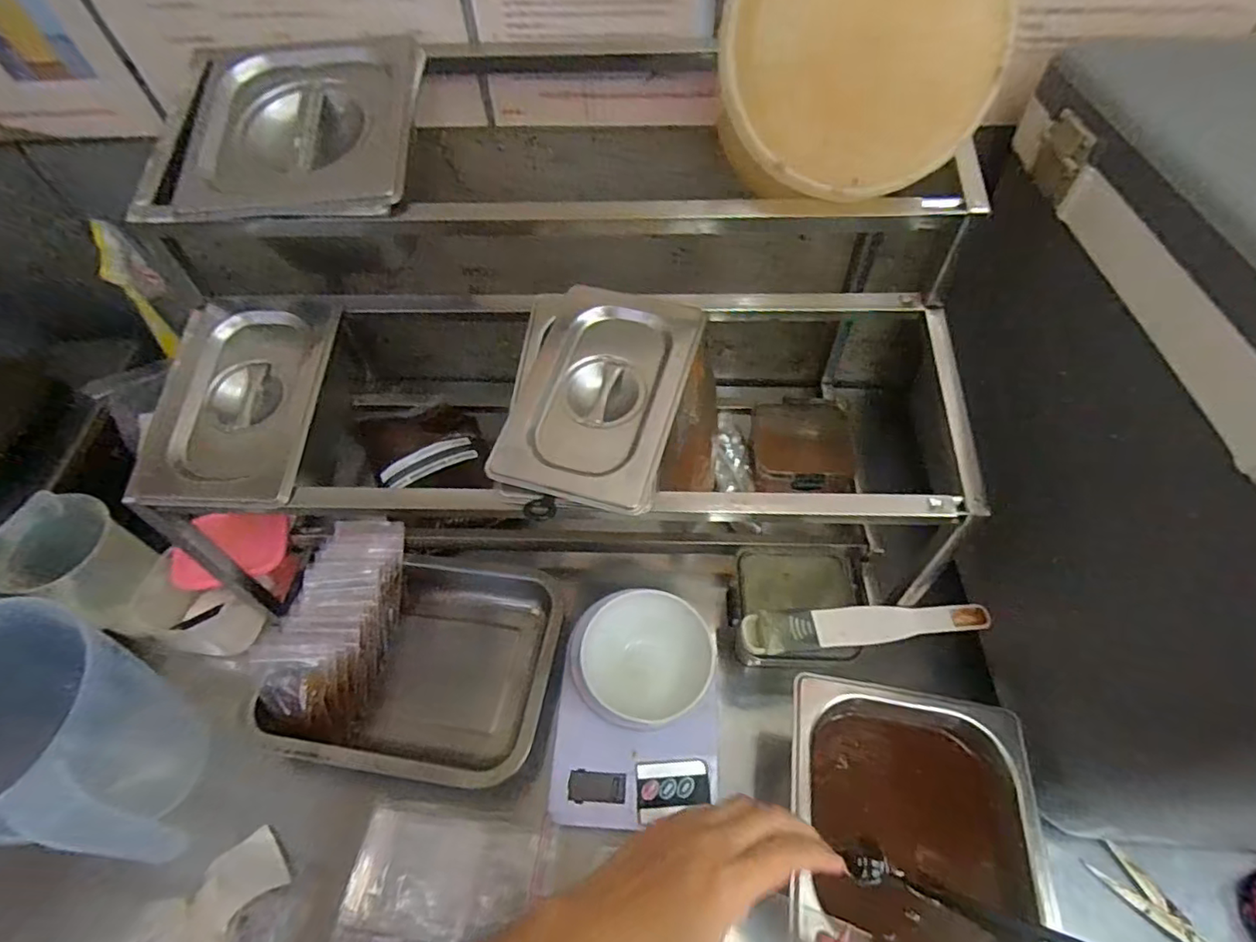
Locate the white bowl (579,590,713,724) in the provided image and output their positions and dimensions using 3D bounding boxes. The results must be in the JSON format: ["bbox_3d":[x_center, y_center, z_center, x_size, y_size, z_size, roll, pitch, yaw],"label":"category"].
[{"bbox_3d":[0.023,0.164,0.512,0.106,0.053,0.099,9,55,9],"label":"white bowl"}]

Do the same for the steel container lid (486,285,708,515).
[{"bbox_3d":[-0.017,-0.065,0.429,0.114,0.022,0.185,14,66,10],"label":"steel container lid"}]

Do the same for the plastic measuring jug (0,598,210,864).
[{"bbox_3d":[-0.420,0.214,0.442,0.208,0.179,0.147,21,57,17],"label":"plastic measuring jug"}]

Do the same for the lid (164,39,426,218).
[{"bbox_3d":[-0.247,-0.265,0.454,0.166,0.033,0.154,0,78,2],"label":"lid"}]

